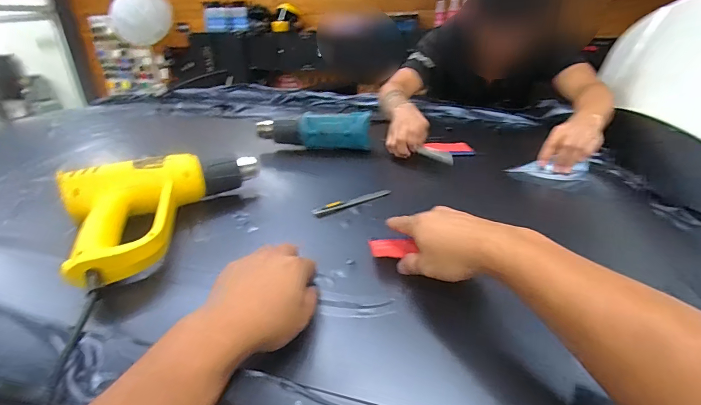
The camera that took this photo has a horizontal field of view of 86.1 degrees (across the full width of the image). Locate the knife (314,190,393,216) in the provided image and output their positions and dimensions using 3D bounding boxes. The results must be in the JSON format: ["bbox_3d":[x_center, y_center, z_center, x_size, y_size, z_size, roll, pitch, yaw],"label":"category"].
[{"bbox_3d":[0.005,0.000,0.574,0.134,0.011,0.019,-15,28,-25],"label":"knife"}]

